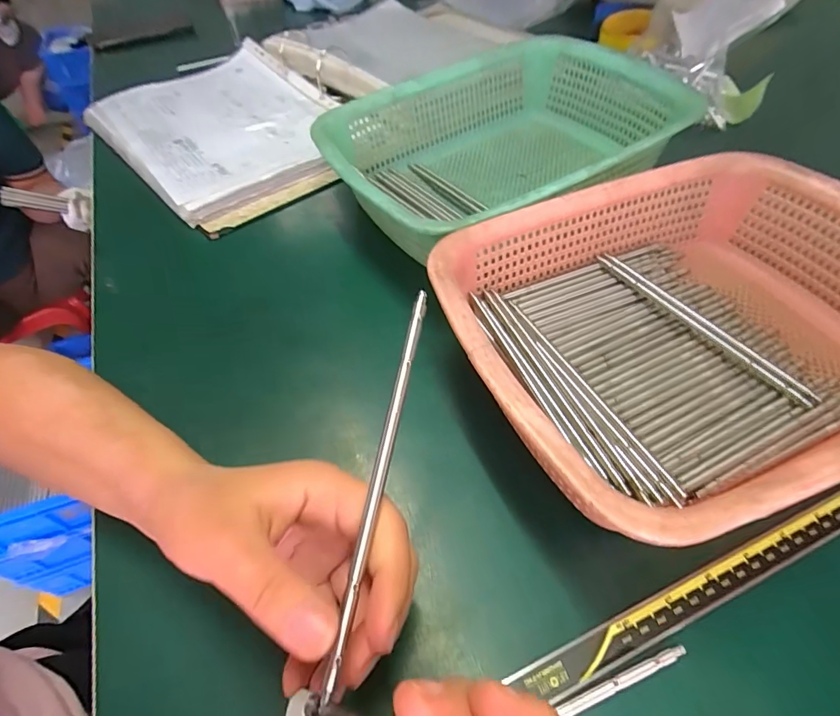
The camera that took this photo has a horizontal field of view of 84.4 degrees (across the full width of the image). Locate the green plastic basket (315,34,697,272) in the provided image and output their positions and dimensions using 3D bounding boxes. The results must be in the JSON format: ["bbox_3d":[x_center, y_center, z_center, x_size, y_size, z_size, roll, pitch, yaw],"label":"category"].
[{"bbox_3d":[0.068,-0.186,0.423,0.296,0.096,0.225,-23,55,-15],"label":"green plastic basket"}]

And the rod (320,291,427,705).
[{"bbox_3d":[-0.015,0.042,0.186,0.004,0.009,0.159,10,65,7],"label":"rod"}]

